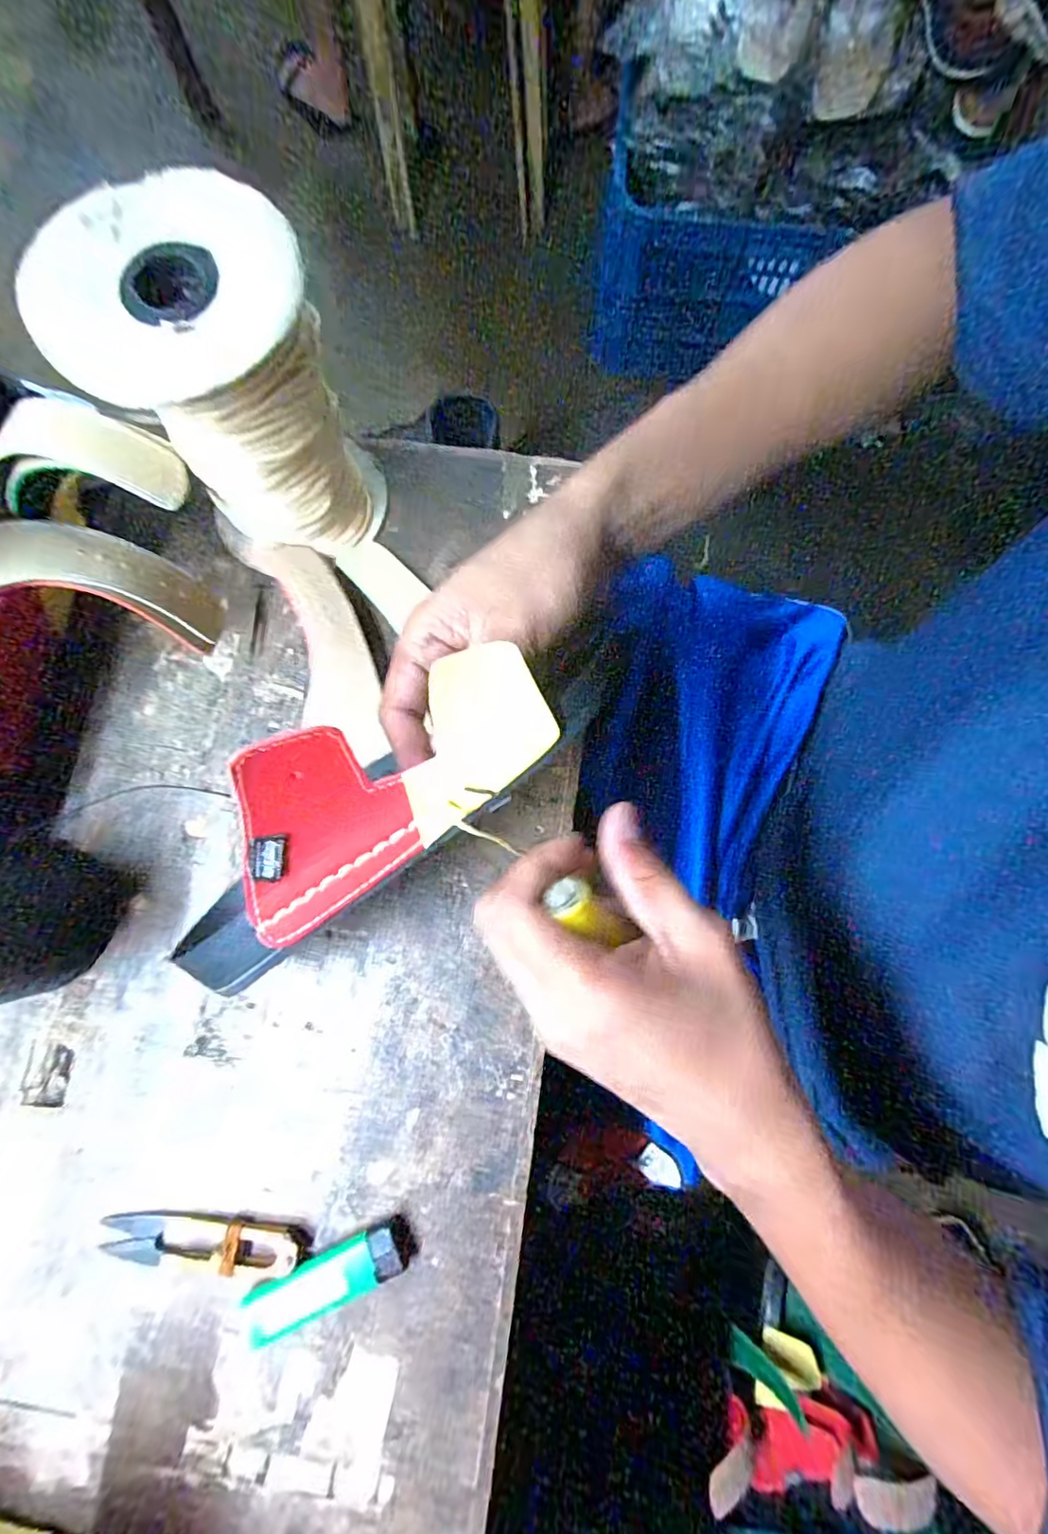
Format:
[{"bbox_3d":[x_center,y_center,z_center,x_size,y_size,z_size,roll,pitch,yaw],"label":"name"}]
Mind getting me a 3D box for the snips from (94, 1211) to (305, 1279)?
[{"bbox_3d":[-0.157,0.235,0.281,0.100,0.010,0.022,1,79,1],"label":"snips"}]

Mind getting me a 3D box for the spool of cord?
[{"bbox_3d":[-0.135,-0.173,0.285,0.099,0.144,0.086,-39,81,-7],"label":"spool of cord"}]

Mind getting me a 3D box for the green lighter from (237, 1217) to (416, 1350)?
[{"bbox_3d":[-0.093,0.248,0.277,0.080,0.009,0.024,-23,79,-4],"label":"green lighter"}]

